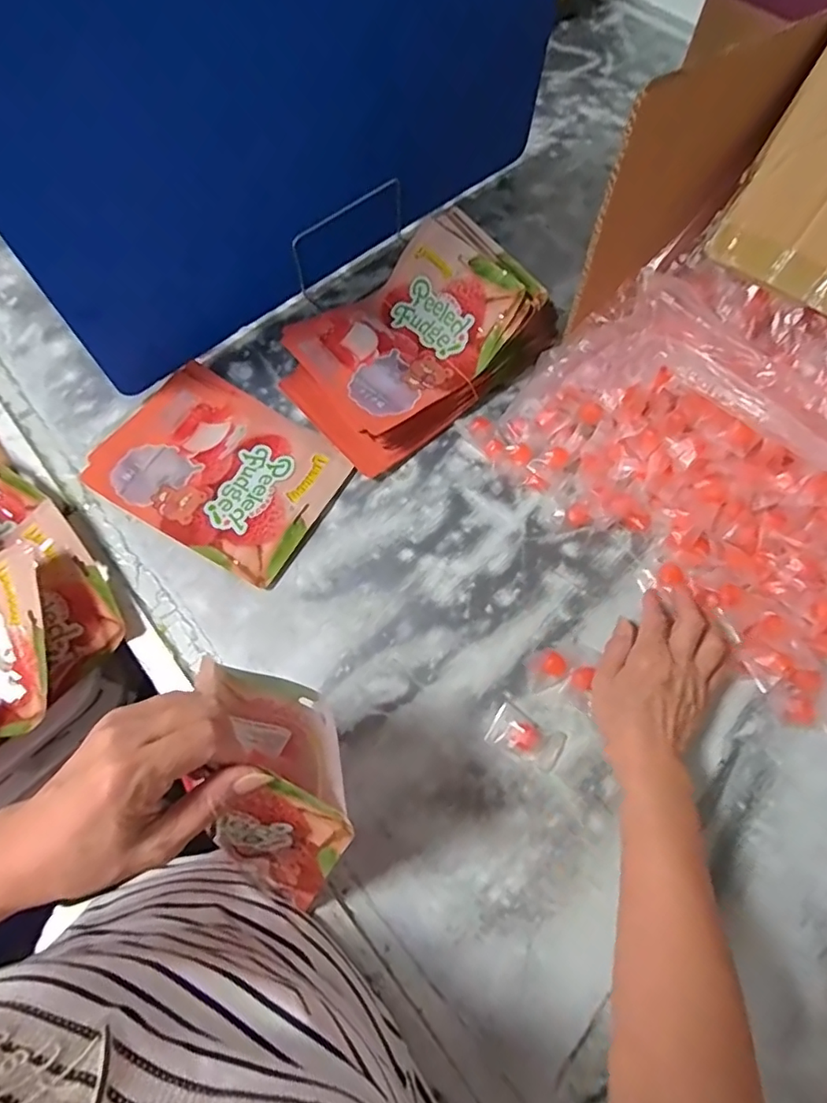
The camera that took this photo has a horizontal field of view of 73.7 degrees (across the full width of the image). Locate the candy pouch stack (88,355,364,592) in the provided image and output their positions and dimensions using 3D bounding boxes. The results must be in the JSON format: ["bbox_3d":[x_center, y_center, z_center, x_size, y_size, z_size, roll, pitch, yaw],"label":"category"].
[{"bbox_3d":[-0.190,-0.084,0.548,0.236,0.010,0.167,29,70,13],"label":"candy pouch stack"}]

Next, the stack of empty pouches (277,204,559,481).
[{"bbox_3d":[-0.007,-0.216,0.558,0.244,0.090,0.181,-35,70,-13],"label":"stack of empty pouches"}]

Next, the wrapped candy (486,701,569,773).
[{"bbox_3d":[0.091,0.149,0.442,0.058,0.011,0.034,27,70,12],"label":"wrapped candy"}]

